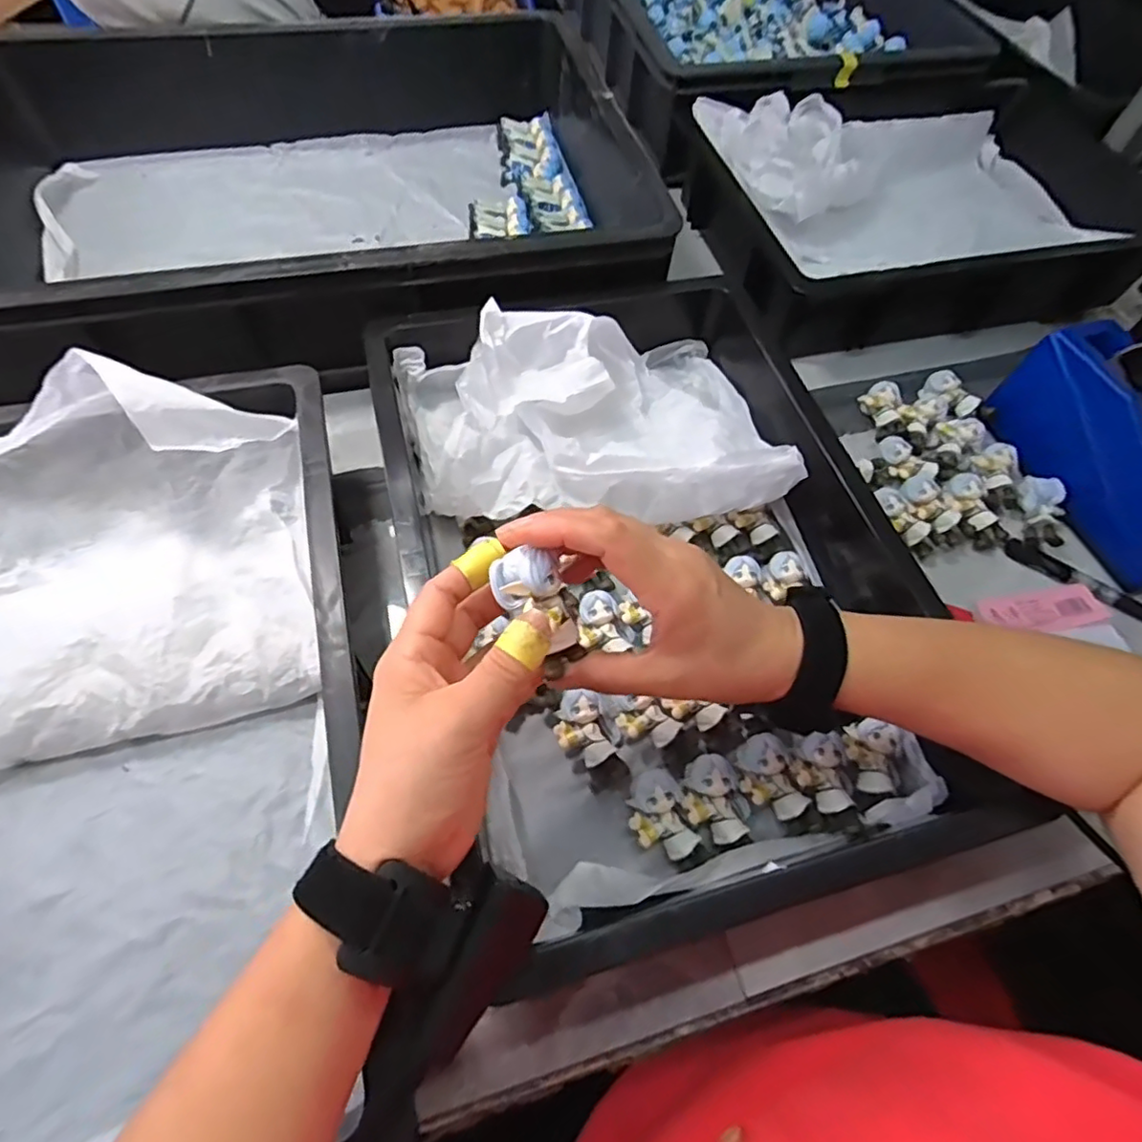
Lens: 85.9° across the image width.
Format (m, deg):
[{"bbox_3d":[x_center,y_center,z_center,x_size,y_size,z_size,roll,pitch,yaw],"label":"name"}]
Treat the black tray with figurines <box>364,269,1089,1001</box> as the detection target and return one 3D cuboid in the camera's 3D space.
[{"bbox_3d":[0.049,-0.022,0.430,0.306,0.088,0.464,-14,63,-11],"label":"black tray with figurines"}]

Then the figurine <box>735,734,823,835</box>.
[{"bbox_3d":[0.127,0.135,0.385,0.034,0.020,0.062,-22,65,-15],"label":"figurine"}]

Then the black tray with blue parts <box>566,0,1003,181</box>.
[{"bbox_3d":[0.227,-0.755,0.814,0.386,0.097,0.580,-12,62,-11],"label":"black tray with blue parts"}]

